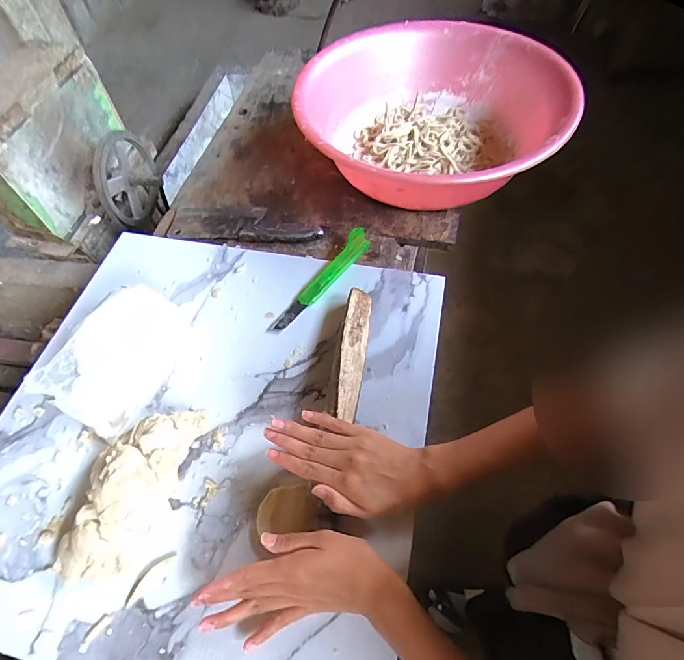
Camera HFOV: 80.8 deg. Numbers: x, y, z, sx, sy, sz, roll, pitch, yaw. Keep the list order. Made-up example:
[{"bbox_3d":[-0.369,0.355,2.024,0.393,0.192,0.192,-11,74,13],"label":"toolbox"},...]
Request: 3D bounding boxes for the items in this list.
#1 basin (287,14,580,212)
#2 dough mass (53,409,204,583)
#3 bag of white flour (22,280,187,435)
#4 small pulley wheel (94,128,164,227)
[{"bbox_3d":[0.146,-0.339,0.653,0.394,0.147,0.425,-1,57,2],"label":"basin"},{"bbox_3d":[-0.207,0.150,0.398,0.070,0.067,0.176,19,60,14],"label":"dough mass"},{"bbox_3d":[-0.255,0.026,0.465,0.084,0.078,0.166,10,58,9],"label":"bag of white flour"},{"bbox_3d":[-0.470,-0.336,0.904,0.057,0.203,0.175,7,14,12],"label":"small pulley wheel"}]

